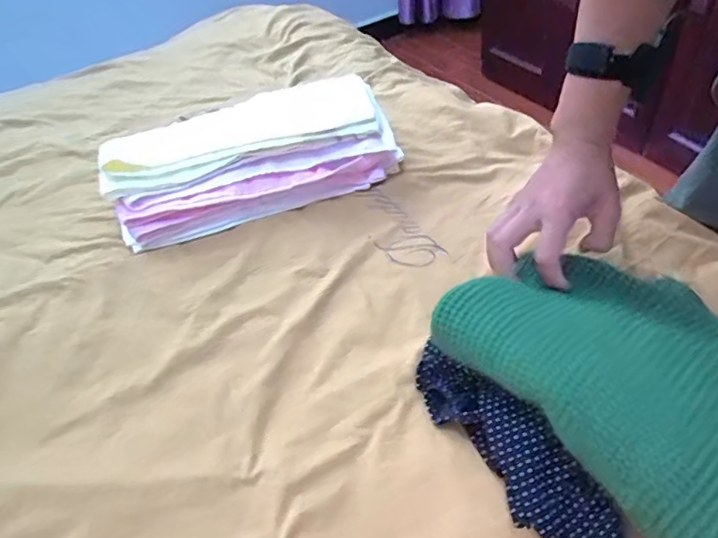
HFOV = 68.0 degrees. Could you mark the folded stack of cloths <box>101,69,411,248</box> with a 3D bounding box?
[{"bbox_3d":[-0.137,-0.154,0.707,0.373,0.088,0.167,-18,47,-11],"label":"folded stack of cloths"}]

